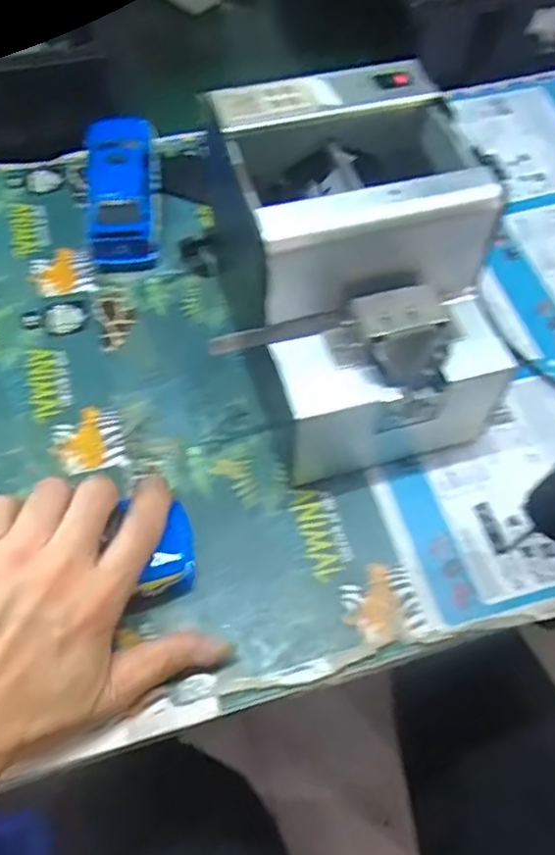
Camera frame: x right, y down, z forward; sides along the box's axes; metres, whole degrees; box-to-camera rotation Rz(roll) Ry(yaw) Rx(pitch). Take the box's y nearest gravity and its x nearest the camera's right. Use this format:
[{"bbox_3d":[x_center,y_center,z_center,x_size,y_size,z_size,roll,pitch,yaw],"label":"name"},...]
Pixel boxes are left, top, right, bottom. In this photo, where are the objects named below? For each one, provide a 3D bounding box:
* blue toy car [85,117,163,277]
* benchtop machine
[{"bbox_3d":[-0.111,-0.176,0.487,0.053,0.041,0.125,-5,59,-4],"label":"blue toy car"},{"bbox_3d":[0.038,-0.084,0.386,0.144,0.144,0.178,-10,60,-7],"label":"benchtop machine"}]

